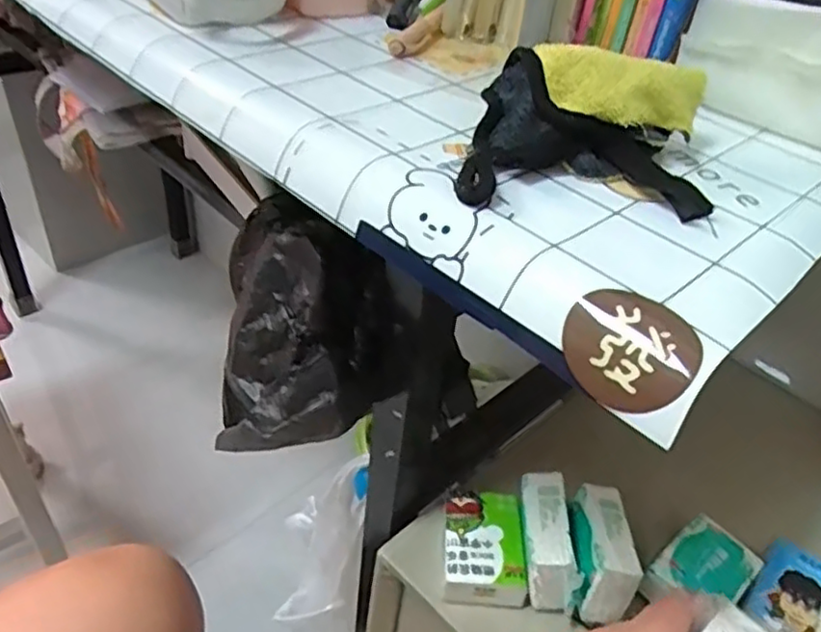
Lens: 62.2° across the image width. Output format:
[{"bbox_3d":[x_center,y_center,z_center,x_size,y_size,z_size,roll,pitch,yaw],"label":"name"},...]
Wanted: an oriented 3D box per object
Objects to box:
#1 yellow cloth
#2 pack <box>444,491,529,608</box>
[{"bbox_3d":[0.107,-0.113,0.340,0.085,0.024,0.041,7,40,0],"label":"yellow cloth"},{"bbox_3d":[0.048,0.158,0.462,0.052,0.027,0.067,3,40,-6],"label":"pack"}]

